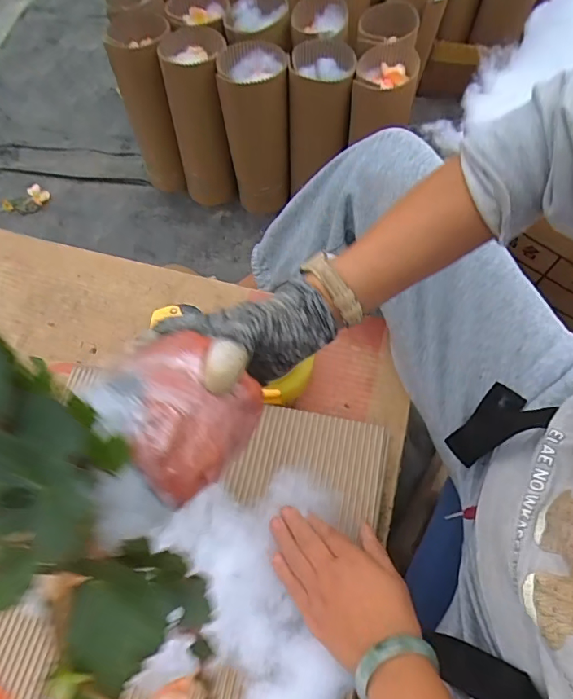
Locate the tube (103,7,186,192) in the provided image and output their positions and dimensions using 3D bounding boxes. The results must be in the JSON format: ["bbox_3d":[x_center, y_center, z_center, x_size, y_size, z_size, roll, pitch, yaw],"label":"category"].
[{"bbox_3d":[-0.212,-0.382,0.788,0.090,0.276,0.084,-12,63,-7],"label":"tube"}]

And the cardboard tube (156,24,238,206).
[{"bbox_3d":[-0.134,-0.354,0.787,0.089,0.285,0.086,1,62,0],"label":"cardboard tube"}]

